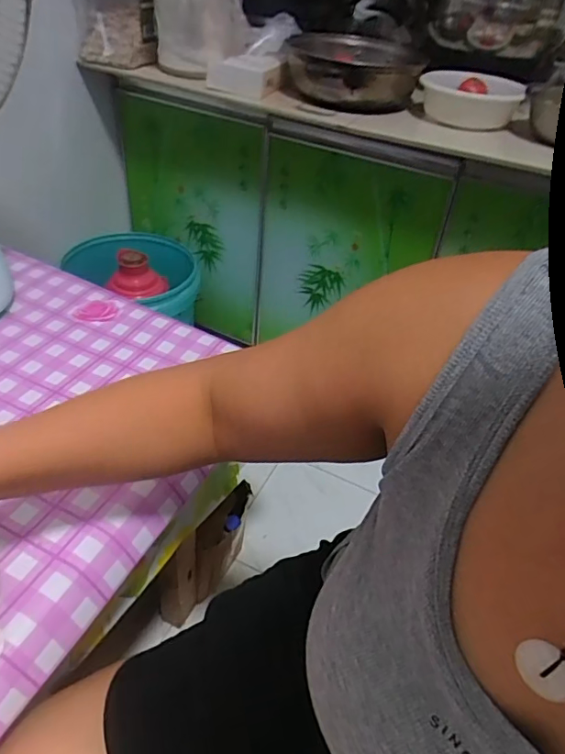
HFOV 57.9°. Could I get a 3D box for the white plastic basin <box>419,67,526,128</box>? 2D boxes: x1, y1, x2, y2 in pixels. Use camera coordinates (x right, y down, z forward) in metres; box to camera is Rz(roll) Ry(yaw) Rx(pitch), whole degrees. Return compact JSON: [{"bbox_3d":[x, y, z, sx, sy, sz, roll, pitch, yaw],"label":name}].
[{"bbox_3d":[0.357,-0.541,0.982,0.173,0.061,0.184,10,42,5],"label":"white plastic basin"}]

